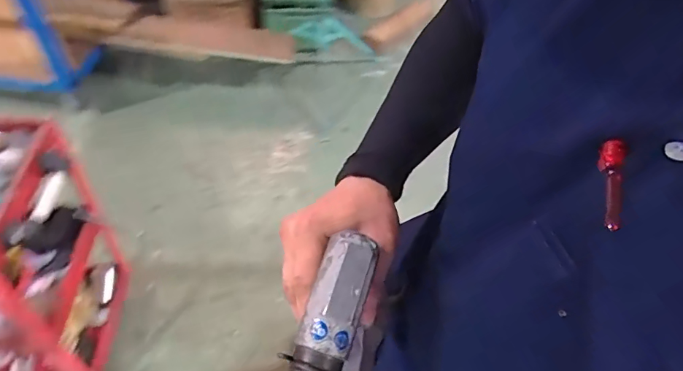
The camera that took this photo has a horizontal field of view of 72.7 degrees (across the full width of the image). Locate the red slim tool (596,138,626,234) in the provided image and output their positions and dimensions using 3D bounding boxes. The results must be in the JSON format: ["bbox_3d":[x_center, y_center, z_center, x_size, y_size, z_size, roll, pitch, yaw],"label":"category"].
[{"bbox_3d":[0.120,0.000,0.207,0.007,0.010,0.040,-3,93,-8],"label":"red slim tool"}]

